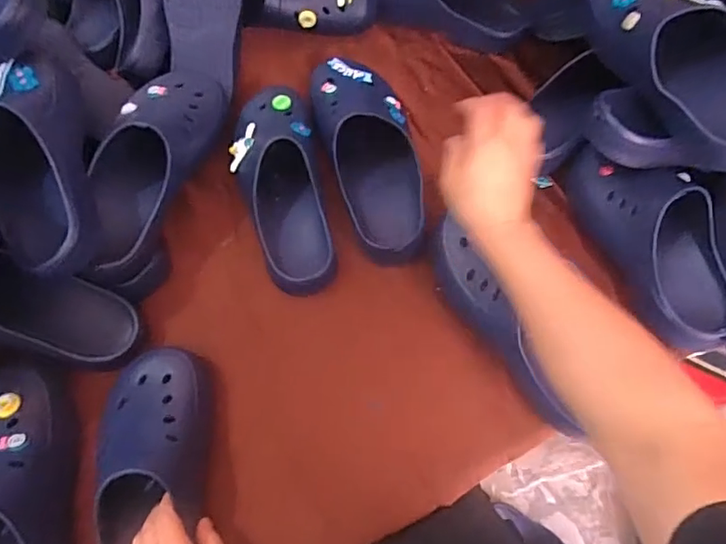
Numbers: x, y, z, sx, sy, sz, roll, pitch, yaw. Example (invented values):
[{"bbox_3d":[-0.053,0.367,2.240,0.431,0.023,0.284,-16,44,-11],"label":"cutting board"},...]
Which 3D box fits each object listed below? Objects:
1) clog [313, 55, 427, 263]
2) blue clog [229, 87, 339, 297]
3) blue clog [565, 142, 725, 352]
[{"bbox_3d":[0.008,-0.159,0.675,0.103,0.088,0.280,-16,63,-5],"label":"clog"},{"bbox_3d":[-0.100,-0.113,0.669,0.105,0.104,0.275,-14,63,-4],"label":"blue clog"},{"bbox_3d":[0.334,-0.037,0.606,0.109,0.089,0.258,-13,63,-3],"label":"blue clog"}]

